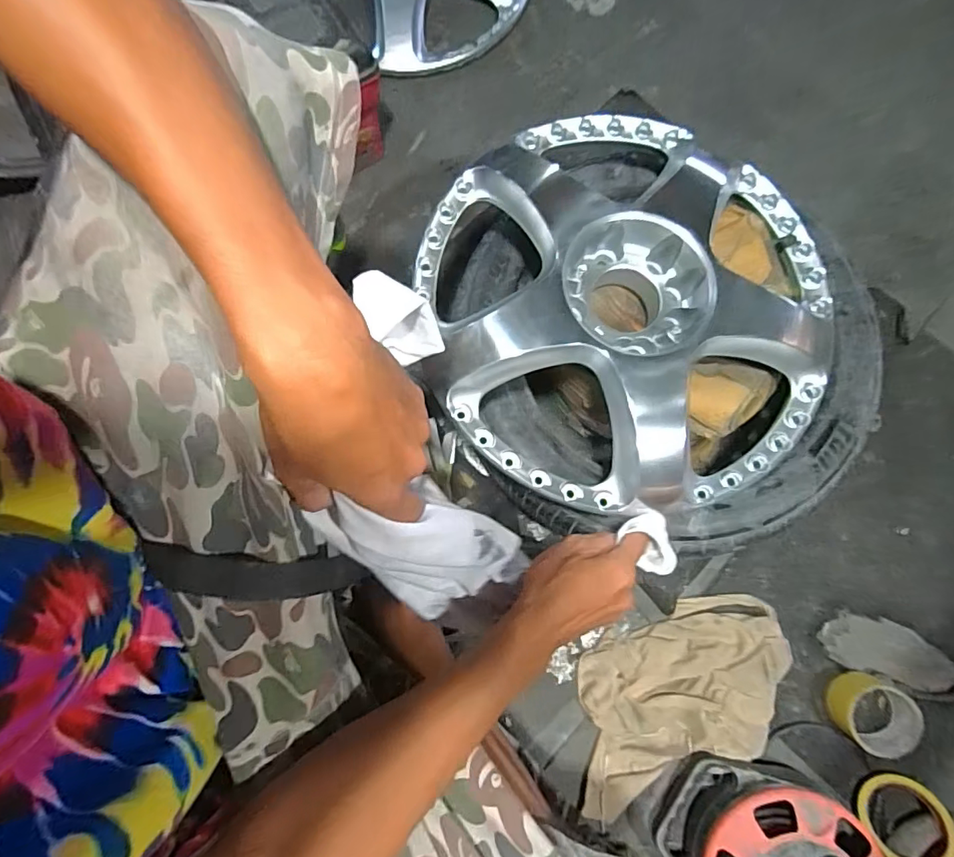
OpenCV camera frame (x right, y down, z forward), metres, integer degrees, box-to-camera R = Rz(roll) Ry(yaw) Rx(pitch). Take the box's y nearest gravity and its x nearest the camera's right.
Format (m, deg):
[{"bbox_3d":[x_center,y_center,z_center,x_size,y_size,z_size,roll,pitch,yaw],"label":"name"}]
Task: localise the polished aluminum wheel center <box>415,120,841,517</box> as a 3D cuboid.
[{"bbox_3d":[0.165,-0.134,0.546,0.408,0.109,0.422,-10,79,-2],"label":"polished aluminum wheel center"}]

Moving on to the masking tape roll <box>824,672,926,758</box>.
[{"bbox_3d":[0.501,0.363,0.663,0.087,0.062,0.087,29,80,5],"label":"masking tape roll"}]

